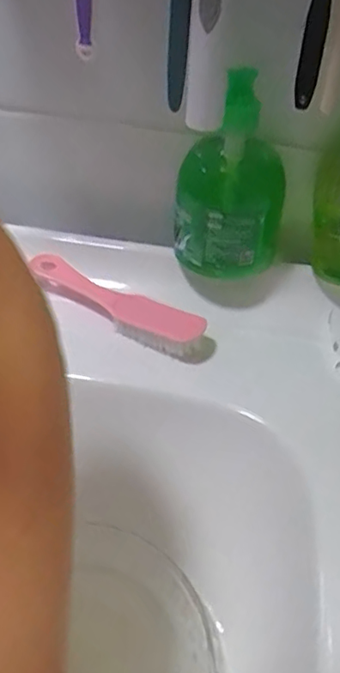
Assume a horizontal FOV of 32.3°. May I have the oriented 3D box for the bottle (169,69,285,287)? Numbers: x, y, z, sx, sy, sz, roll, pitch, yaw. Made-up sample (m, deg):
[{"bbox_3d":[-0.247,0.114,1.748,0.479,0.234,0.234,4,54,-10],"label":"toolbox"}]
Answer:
[{"bbox_3d":[0.047,-0.118,0.446,0.084,0.137,0.062,13,41,10],"label":"bottle"}]

